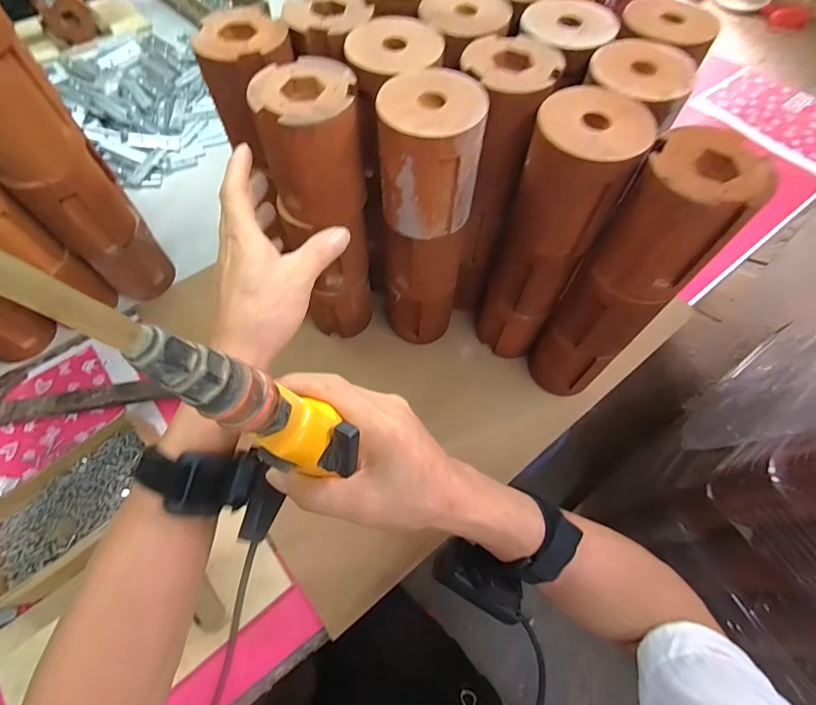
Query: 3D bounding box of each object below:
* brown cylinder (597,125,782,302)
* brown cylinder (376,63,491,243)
[{"bbox_3d":[0.197,-0.096,0.313,0.075,0.101,0.073,39,68,15],"label":"brown cylinder"},{"bbox_3d":[0.015,-0.158,0.343,0.075,0.099,0.079,-4,64,-5],"label":"brown cylinder"}]

